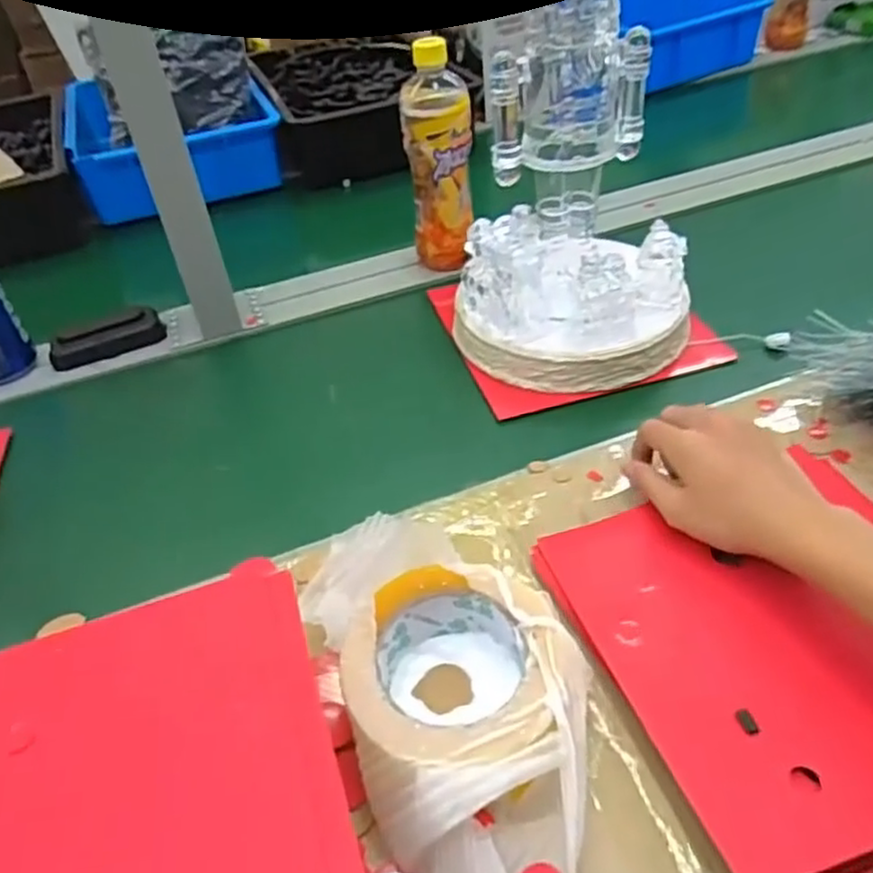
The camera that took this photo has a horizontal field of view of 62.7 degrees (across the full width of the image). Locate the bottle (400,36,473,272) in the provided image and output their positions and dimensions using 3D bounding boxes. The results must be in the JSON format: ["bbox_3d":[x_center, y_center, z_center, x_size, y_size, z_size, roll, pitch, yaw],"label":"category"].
[{"bbox_3d":[0.003,-0.270,0.707,0.064,0.195,0.066,-7,42,1],"label":"bottle"}]

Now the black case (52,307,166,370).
[{"bbox_3d":[-0.323,-0.098,0.706,0.103,0.017,0.042,-18,43,-12],"label":"black case"}]

